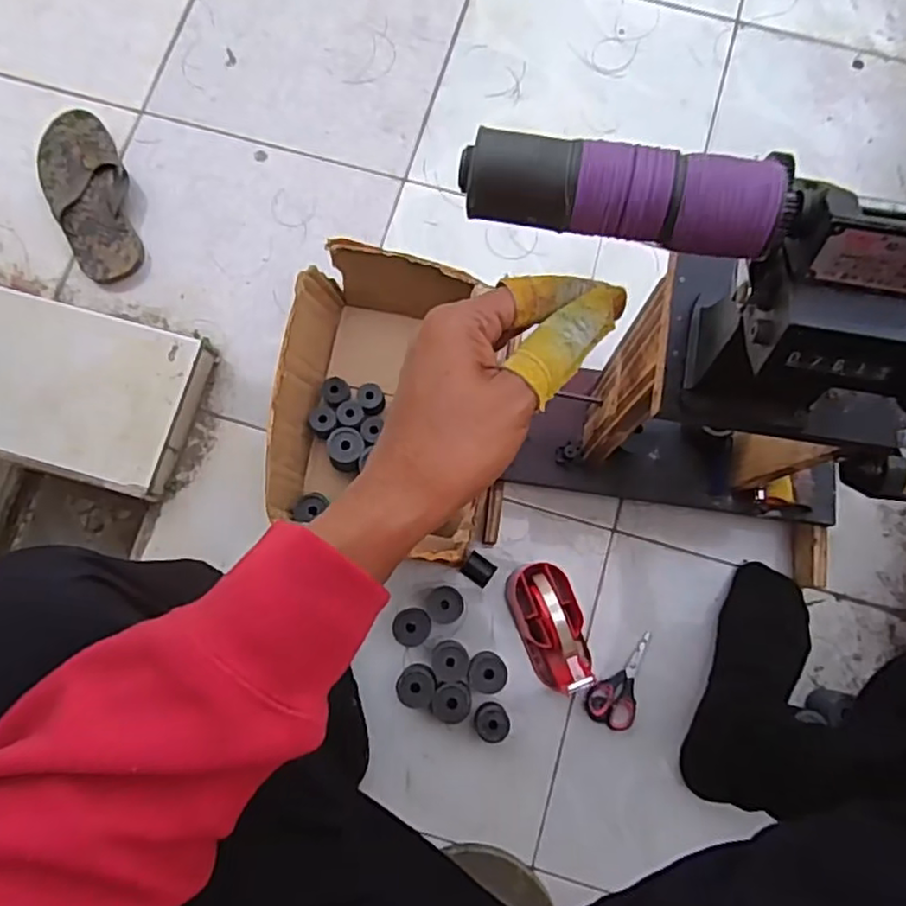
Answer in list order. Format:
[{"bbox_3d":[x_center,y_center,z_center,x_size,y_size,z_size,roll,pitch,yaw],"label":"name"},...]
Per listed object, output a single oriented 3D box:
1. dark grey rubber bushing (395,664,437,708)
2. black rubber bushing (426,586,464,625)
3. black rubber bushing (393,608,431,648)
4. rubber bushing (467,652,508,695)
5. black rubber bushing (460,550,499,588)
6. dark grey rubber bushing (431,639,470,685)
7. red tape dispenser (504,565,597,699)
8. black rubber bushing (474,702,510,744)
[{"bbox_3d":[-0.043,0.273,0.782,0.043,0.044,0.047,20,78,3],"label":"dark grey rubber bushing"},{"bbox_3d":[-0.009,0.184,0.801,0.042,0.042,0.043,0,78,-1],"label":"black rubber bushing"},{"bbox_3d":[-0.049,0.208,0.792,0.043,0.044,0.043,0,78,-1],"label":"black rubber bushing"},{"bbox_3d":[0.041,0.260,0.787,0.046,0.052,0.042,0,78,-1],"label":"rubber bushing"},{"bbox_3d":[0.032,0.144,0.819,0.038,0.025,0.032,34,79,6],"label":"black rubber bushing"},{"bbox_3d":[-0.003,0.249,0.792,0.043,0.050,0.043,-3,78,-2],"label":"dark grey rubber bushing"},{"bbox_3d":[0.117,0.201,0.767,0.069,0.109,0.149,-23,79,-6],"label":"red tape dispenser"},{"bbox_3d":[0.045,0.316,0.781,0.039,0.049,0.039,0,78,-1],"label":"black rubber bushing"}]

